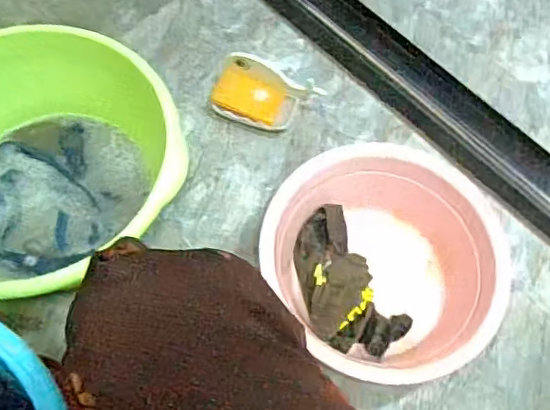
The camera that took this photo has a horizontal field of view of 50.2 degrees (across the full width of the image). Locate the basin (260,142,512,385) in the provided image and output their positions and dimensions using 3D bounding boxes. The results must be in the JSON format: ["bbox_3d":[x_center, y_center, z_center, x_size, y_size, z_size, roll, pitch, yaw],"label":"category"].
[{"bbox_3d":[0.144,0.069,0.790,0.269,0.131,0.276,1,66,-2],"label":"basin"}]

